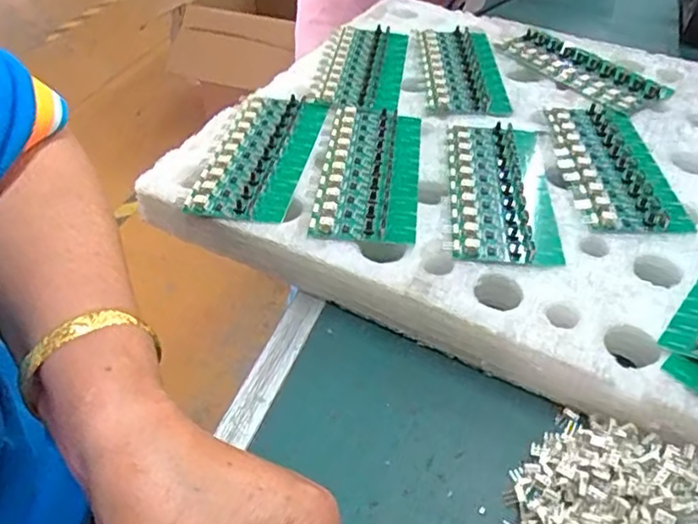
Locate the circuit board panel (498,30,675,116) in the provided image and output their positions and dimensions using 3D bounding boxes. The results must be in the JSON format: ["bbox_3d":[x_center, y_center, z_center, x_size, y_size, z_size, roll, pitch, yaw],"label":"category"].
[{"bbox_3d":[0.187,-0.162,0.514,0.060,0.011,0.136,-25,49,-24],"label":"circuit board panel"}]

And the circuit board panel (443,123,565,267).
[{"bbox_3d":[0.094,-0.049,0.395,0.062,0.008,0.133,3,43,4],"label":"circuit board panel"}]

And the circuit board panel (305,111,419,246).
[{"bbox_3d":[0.014,-0.063,0.407,0.060,0.008,0.135,5,44,5],"label":"circuit board panel"}]

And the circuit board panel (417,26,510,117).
[{"bbox_3d":[0.091,-0.160,0.511,0.059,0.009,0.139,0,43,1],"label":"circuit board panel"}]

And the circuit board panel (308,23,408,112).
[{"bbox_3d":[0.010,-0.160,0.509,0.067,0.008,0.145,5,44,6],"label":"circuit board panel"}]

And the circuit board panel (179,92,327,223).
[{"bbox_3d":[-0.058,-0.075,0.421,0.062,0.006,0.132,8,44,8],"label":"circuit board panel"}]

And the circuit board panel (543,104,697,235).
[{"bbox_3d":[0.173,-0.067,0.416,0.066,0.008,0.137,1,43,2],"label":"circuit board panel"}]

